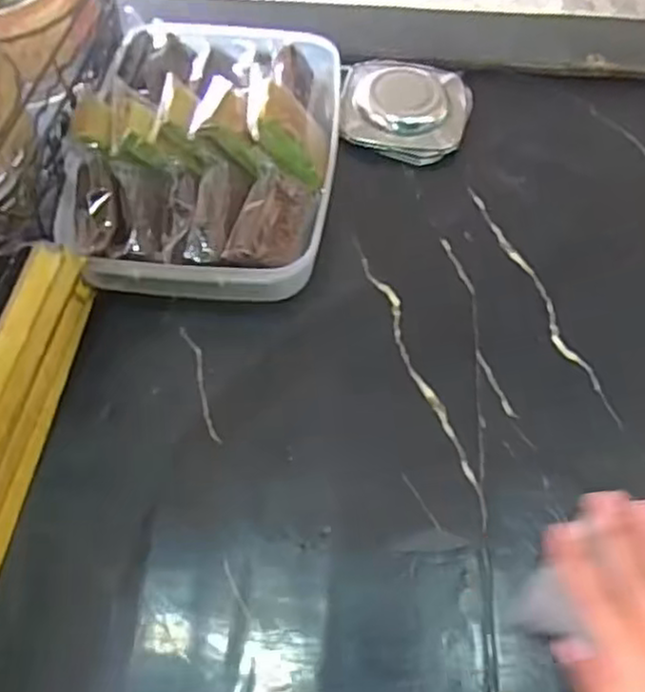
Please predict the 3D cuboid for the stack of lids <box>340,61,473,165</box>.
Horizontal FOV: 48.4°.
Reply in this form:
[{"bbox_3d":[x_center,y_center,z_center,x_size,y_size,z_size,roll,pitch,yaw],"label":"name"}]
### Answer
[{"bbox_3d":[0.073,-0.212,0.637,0.110,0.021,0.108,13,59,7],"label":"stack of lids"}]

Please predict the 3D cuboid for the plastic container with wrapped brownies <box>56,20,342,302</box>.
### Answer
[{"bbox_3d":[-0.091,-0.159,0.568,0.194,0.080,0.278,4,58,2],"label":"plastic container with wrapped brownies"}]

